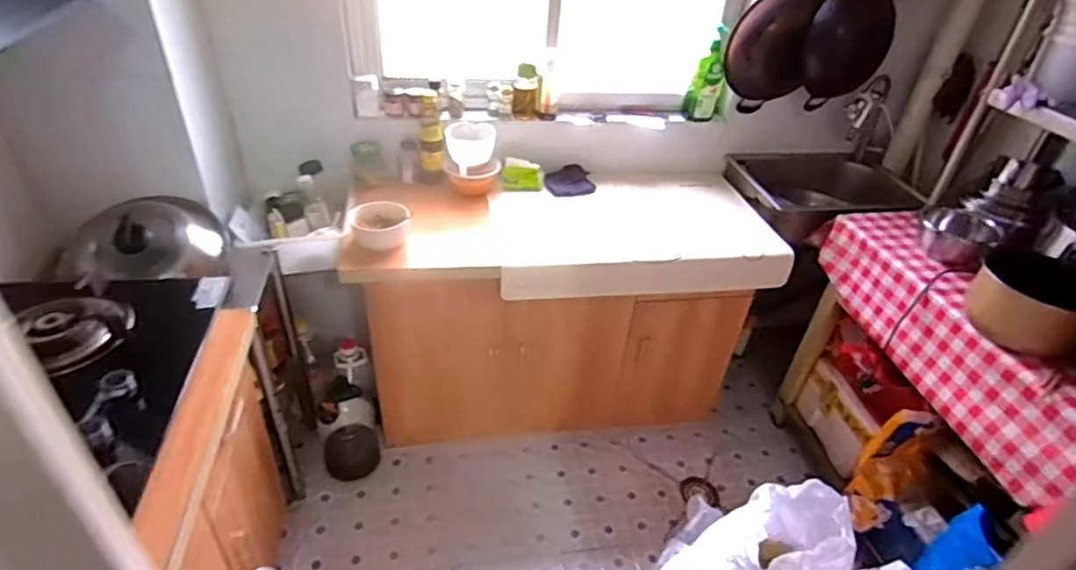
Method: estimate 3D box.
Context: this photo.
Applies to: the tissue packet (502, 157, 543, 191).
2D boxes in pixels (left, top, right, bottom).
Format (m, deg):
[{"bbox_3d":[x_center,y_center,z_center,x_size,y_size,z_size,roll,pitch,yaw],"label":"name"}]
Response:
[{"bbox_3d":[-0.046,-0.332,1.764,0.123,0.090,0.036,-7,37,-16],"label":"tissue packet"}]

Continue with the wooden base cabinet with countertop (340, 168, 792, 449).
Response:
[{"bbox_3d":[0.070,0.074,1.828,1.122,0.647,0.495,-5,37,-13],"label":"wooden base cabinet with countertop"}]

